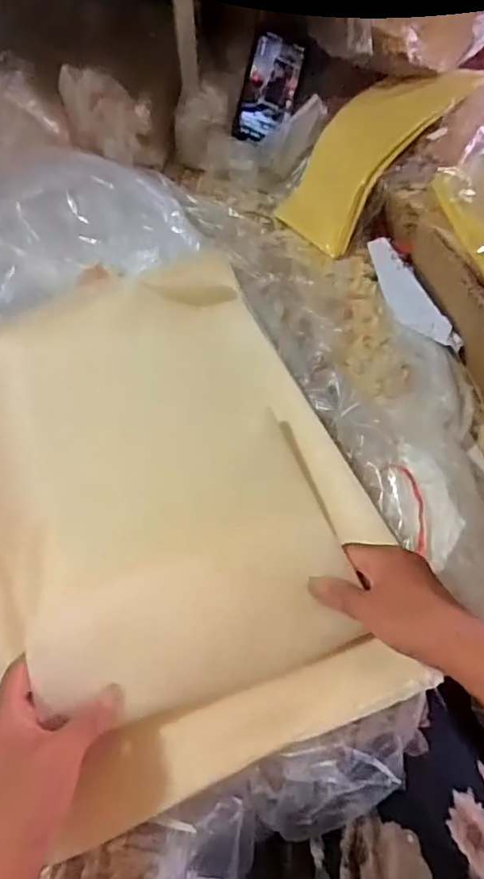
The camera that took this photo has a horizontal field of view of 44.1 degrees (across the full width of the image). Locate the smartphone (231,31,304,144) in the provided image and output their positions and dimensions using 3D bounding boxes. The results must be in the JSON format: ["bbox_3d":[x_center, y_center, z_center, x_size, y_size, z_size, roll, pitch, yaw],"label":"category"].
[{"bbox_3d":[0.037,-0.457,0.787,0.068,0.009,0.143,15,91,-12],"label":"smartphone"}]

